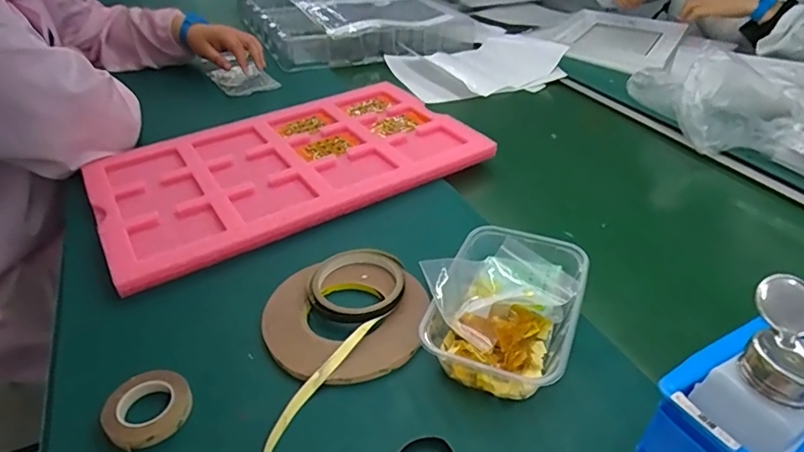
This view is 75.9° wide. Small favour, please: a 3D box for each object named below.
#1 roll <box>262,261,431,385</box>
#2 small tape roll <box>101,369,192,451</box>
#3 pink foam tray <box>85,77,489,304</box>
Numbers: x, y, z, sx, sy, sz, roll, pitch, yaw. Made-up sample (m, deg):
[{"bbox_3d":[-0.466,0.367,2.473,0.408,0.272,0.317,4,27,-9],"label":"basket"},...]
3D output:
[{"bbox_3d":[-0.052,0.086,0.484,0.150,0.013,0.138,-1,37,1],"label":"roll"},{"bbox_3d":[-0.202,0.146,0.411,0.062,0.017,0.062,-1,37,1],"label":"small tape roll"},{"bbox_3d":[-0.159,-0.091,0.722,0.483,0.030,0.310,-20,40,-22],"label":"pink foam tray"}]

